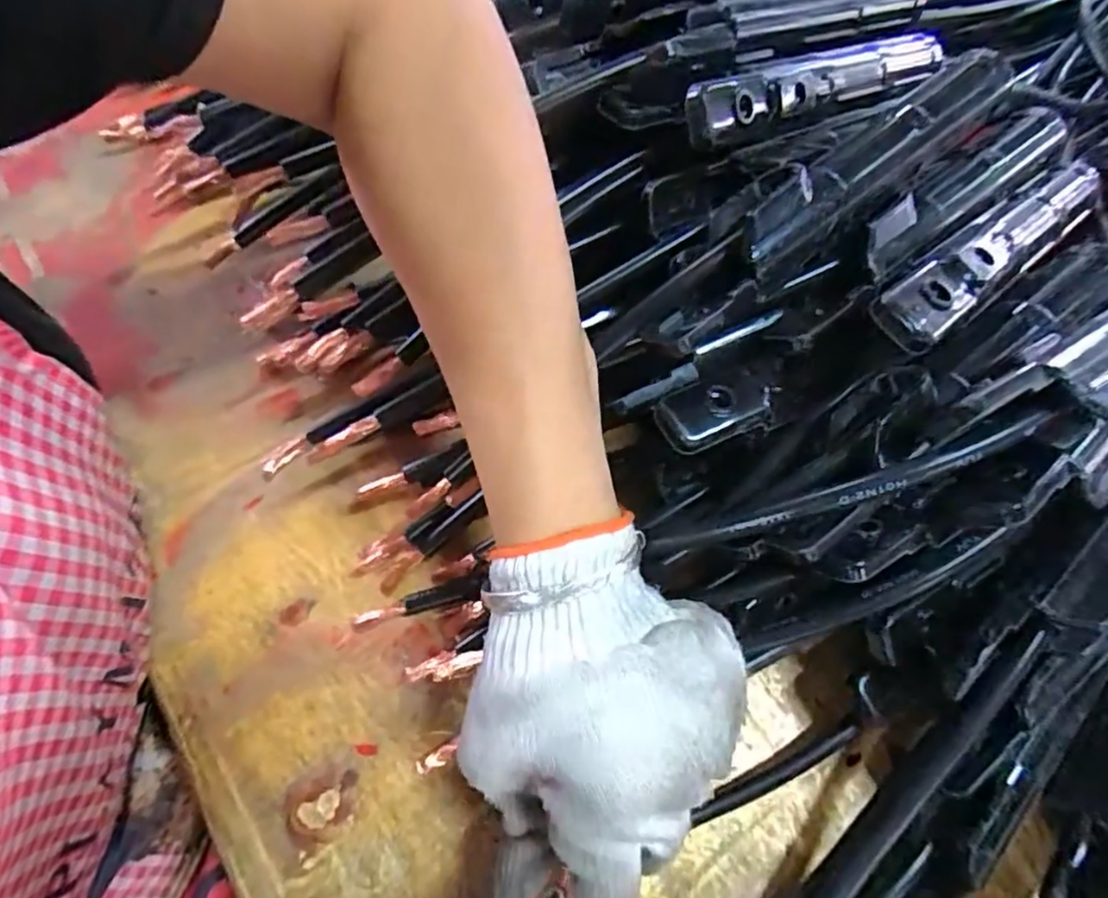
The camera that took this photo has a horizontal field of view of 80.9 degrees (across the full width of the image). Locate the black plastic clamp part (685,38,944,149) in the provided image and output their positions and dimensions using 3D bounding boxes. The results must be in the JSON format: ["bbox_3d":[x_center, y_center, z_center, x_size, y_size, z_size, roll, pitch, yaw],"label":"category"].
[{"bbox_3d":[0.127,-0.167,0.297,0.187,0.022,0.020,-30,71,-29],"label":"black plastic clamp part"}]

